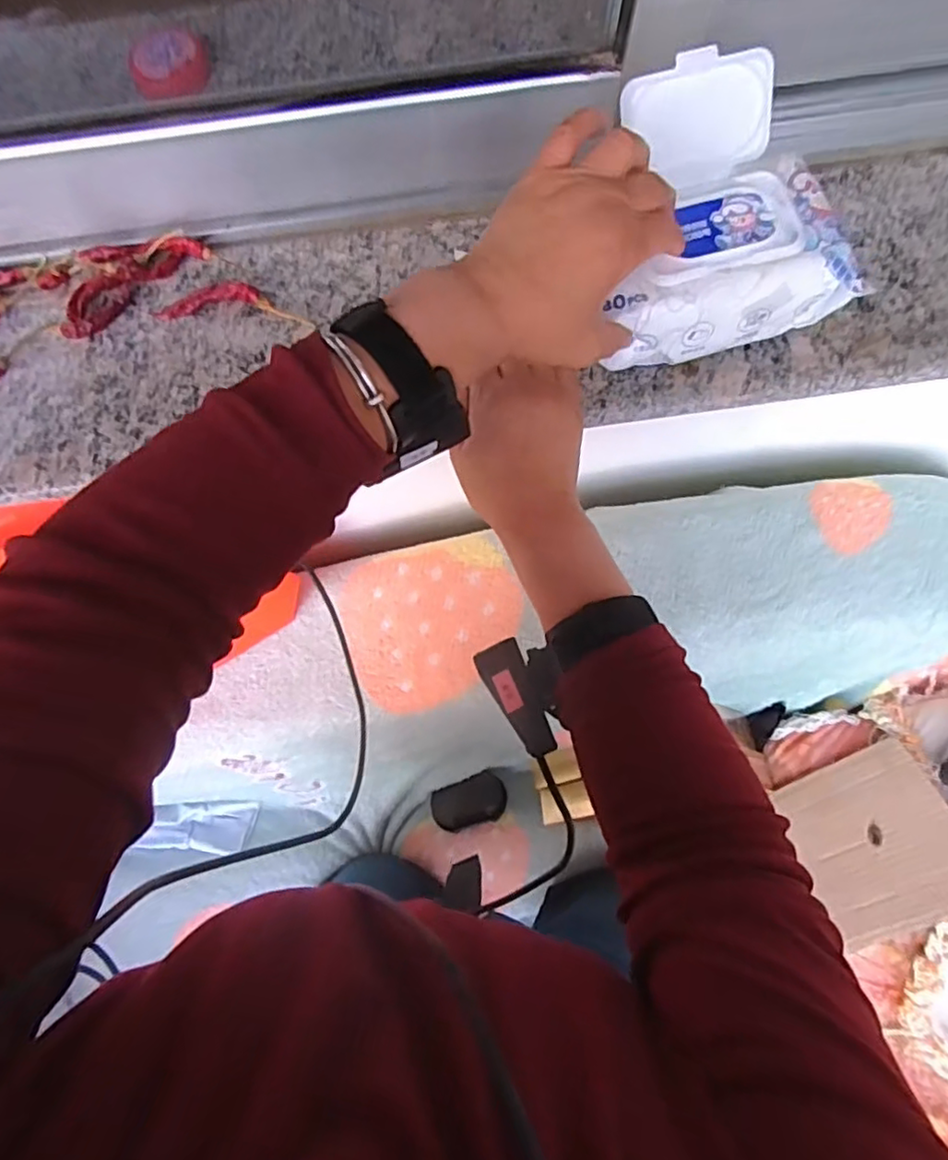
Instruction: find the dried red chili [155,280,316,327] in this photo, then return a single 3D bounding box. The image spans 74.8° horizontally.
[{"bbox_3d":[-0.166,-0.190,0.425,0.105,0.013,0.024,3,76,2],"label":"dried red chili"}]

